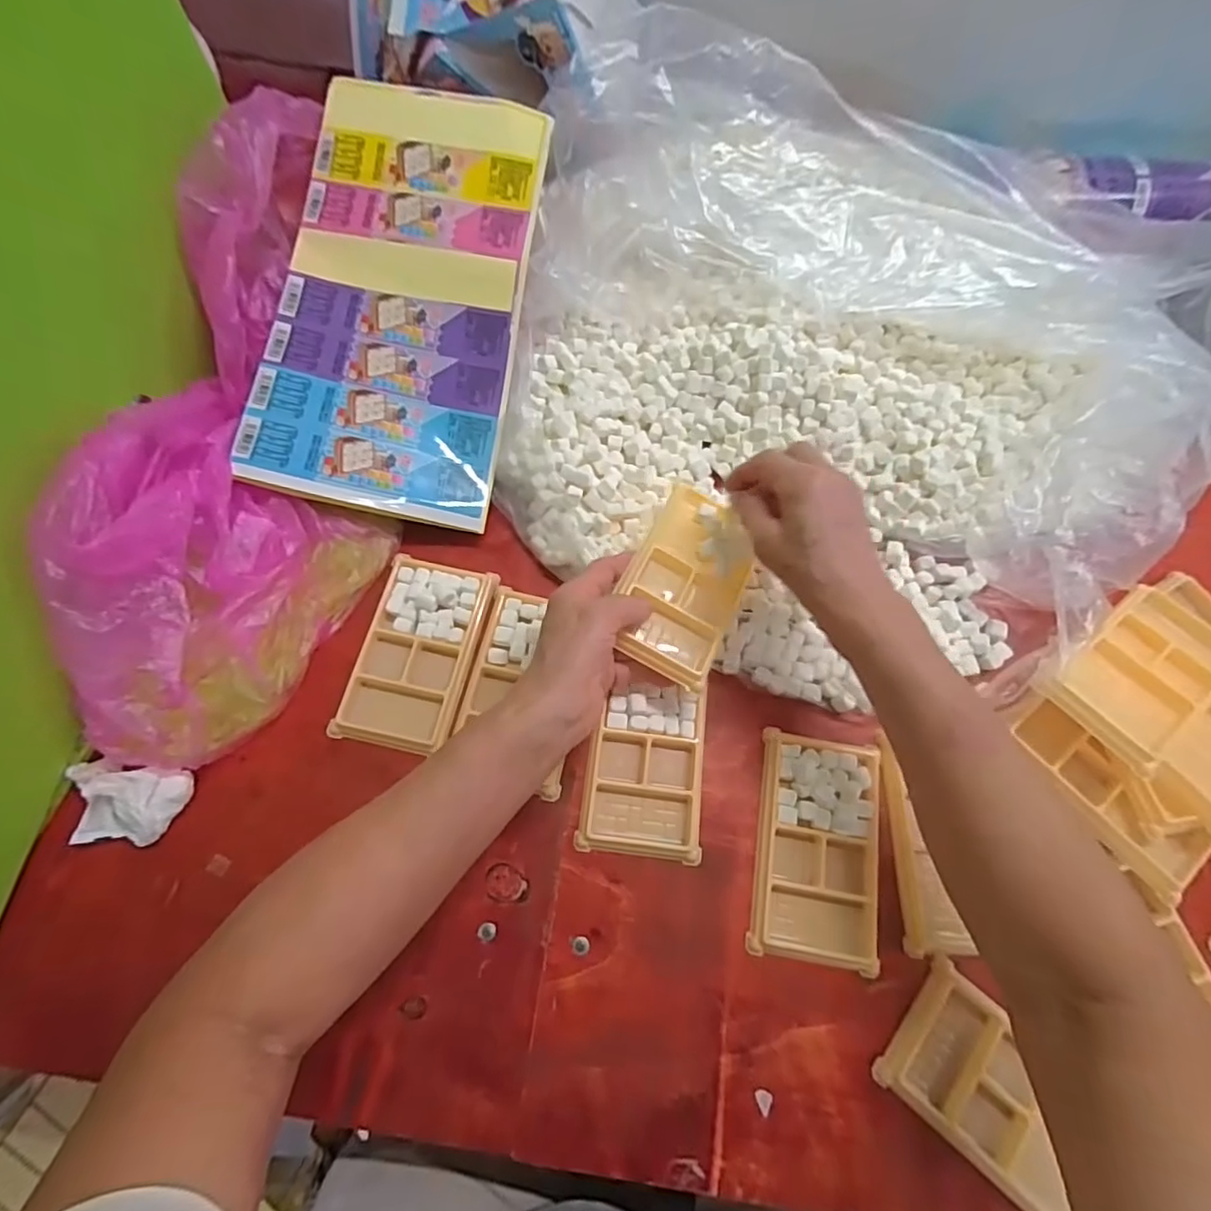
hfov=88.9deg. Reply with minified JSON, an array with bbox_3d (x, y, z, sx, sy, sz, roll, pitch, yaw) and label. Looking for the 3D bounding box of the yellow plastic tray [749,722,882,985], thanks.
[{"bbox_3d":[0.139,0.156,0.401,0.079,0.017,0.136,11,69,3],"label":"yellow plastic tray"}]

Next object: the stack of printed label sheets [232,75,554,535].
[{"bbox_3d":[-0.153,-0.233,0.467,0.174,0.030,0.327,9,85,-5],"label":"stack of printed label sheets"}]

